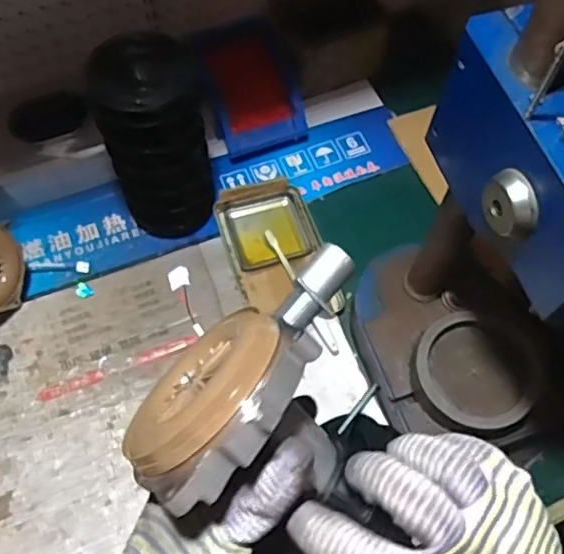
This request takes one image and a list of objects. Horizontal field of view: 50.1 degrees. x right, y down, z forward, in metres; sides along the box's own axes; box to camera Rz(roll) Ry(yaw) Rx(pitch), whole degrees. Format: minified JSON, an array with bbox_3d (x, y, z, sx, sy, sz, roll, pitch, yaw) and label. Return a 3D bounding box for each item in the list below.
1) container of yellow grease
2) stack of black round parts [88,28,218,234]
[{"bbox_3d":[-0.016,-0.065,0.768,0.117,0.024,0.101,-19,64,-12],"label":"container of yellow grease"},{"bbox_3d":[-0.135,-0.143,0.677,0.103,0.246,0.098,-10,62,-8],"label":"stack of black round parts"}]

